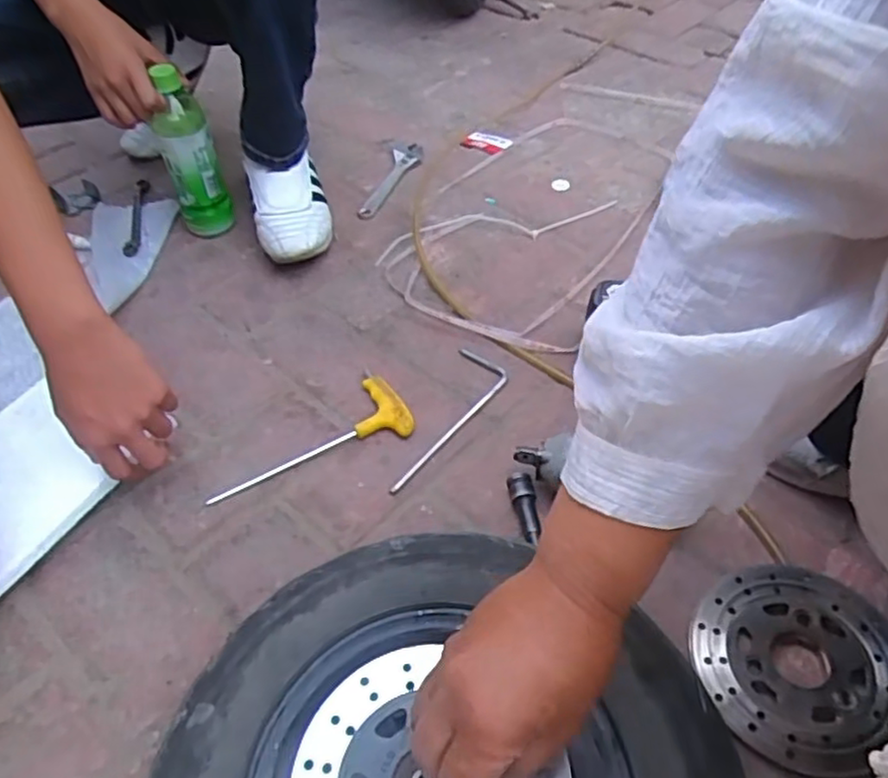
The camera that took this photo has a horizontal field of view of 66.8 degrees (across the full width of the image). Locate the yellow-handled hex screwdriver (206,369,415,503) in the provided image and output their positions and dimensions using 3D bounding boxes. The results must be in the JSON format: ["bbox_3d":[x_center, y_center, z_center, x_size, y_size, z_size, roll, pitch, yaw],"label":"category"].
[{"bbox_3d":[-0.136,0.042,0.661,0.200,0.020,0.086,-19,49,-16],"label":"yellow-handled hex screwdriver"}]

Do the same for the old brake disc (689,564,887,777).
[{"bbox_3d":[0.258,0.197,0.498,0.135,0.019,0.155,31,54,27],"label":"old brake disc"}]

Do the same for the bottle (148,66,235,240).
[{"bbox_3d":[-0.326,-0.300,0.866,0.064,0.216,0.058,-15,48,-13],"label":"bottle"}]

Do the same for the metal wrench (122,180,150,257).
[{"bbox_3d":[-0.427,-0.241,0.934,0.021,0.009,0.187,-10,47,-9],"label":"metal wrench"}]

